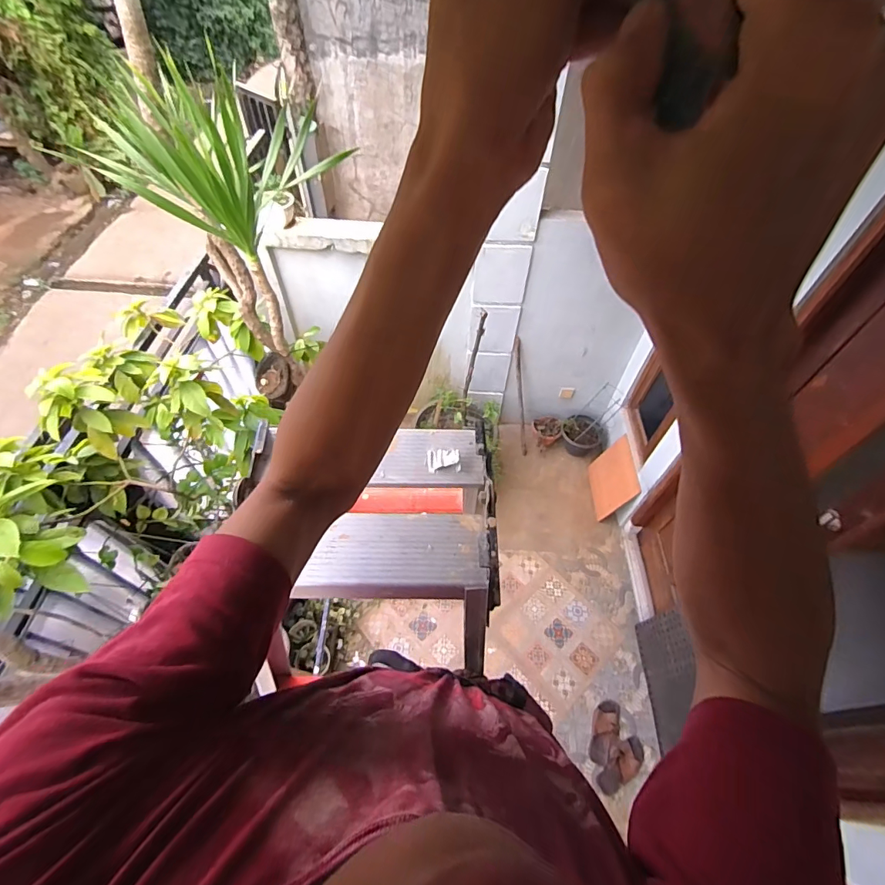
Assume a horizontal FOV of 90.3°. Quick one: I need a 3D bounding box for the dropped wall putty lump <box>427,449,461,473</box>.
[{"bbox_3d":[0.001,0.020,0.533,0.039,0.011,0.032,-4,54,-4],"label":"dropped wall putty lump"}]

